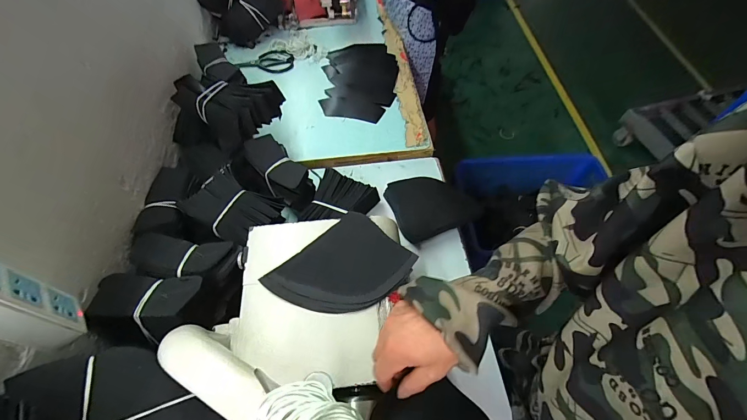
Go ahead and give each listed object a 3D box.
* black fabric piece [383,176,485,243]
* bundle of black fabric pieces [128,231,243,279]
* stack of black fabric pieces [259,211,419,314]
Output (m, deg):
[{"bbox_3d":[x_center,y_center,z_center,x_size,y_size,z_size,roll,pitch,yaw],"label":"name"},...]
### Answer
[{"bbox_3d":[0.114,-0.011,0.651,0.152,0.043,0.123,-19,60,-11],"label":"black fabric piece"},{"bbox_3d":[-0.273,0.067,0.478,0.146,0.042,0.070,5,59,3],"label":"bundle of black fabric pieces"},{"bbox_3d":[-0.042,0.081,0.439,0.159,0.018,0.127,-40,66,-21],"label":"stack of black fabric pieces"}]

